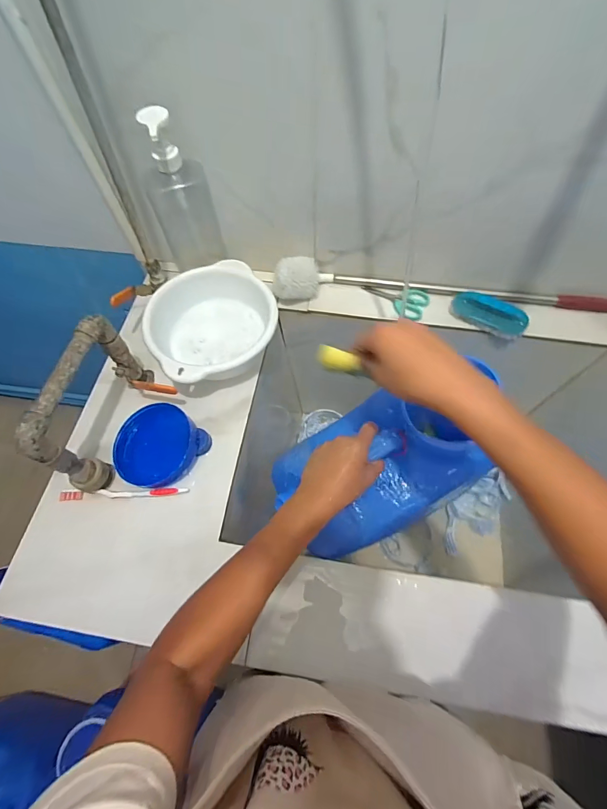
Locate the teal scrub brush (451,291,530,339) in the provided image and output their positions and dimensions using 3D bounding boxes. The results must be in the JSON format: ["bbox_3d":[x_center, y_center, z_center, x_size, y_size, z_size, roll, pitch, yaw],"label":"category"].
[{"bbox_3d":[0.313,-0.154,0.625,0.122,0.044,0.037,29,68,15],"label":"teal scrub brush"}]

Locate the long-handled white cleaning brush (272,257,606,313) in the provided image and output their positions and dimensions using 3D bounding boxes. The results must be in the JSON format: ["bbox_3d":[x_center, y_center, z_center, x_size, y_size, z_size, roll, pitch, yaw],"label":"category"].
[{"bbox_3d":[0.230,-0.210,0.638,0.610,0.074,0.075,1,64,2],"label":"long-handled white cleaning brush"}]

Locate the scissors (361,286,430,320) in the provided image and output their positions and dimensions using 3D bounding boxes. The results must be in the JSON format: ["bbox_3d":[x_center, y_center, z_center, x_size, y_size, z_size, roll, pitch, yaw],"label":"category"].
[{"bbox_3d":[0.164,-0.189,0.672,0.119,0.015,0.063,16,65,9],"label":"scissors"}]

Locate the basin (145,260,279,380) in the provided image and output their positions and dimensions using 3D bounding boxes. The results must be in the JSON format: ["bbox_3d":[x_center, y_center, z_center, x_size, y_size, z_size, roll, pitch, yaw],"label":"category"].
[{"bbox_3d":[-0.147,-0.121,0.603,0.188,0.089,0.192,-1,64,1],"label":"basin"}]

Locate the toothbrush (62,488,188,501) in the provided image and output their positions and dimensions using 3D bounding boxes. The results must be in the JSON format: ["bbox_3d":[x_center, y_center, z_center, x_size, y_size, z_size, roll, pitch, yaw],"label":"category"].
[{"bbox_3d":[-0.253,0.125,0.521,0.174,0.014,0.013,-3,64,0],"label":"toothbrush"}]

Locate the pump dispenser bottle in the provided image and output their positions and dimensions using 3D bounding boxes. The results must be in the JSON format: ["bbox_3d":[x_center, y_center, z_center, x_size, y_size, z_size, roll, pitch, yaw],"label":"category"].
[{"bbox_3d":[-0.184,-0.308,0.560,0.094,0.235,0.074,-14,64,-5],"label":"pump dispenser bottle"}]

